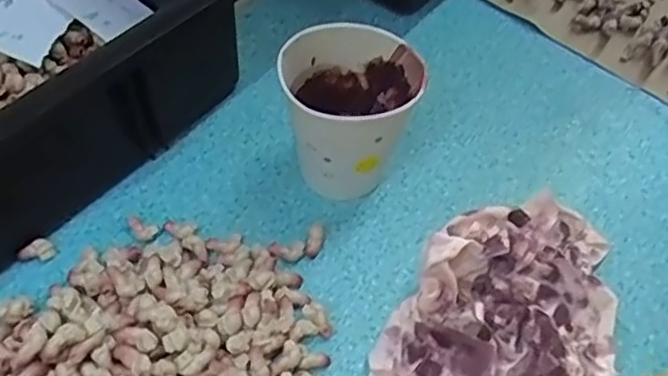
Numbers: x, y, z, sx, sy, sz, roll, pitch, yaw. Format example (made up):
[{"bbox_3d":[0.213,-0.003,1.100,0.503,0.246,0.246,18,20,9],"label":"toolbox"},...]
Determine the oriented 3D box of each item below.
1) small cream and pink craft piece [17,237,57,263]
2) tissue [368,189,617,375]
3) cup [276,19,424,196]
[{"bbox_3d":[-0.160,0.035,0.348,0.017,0.009,0.011,-34,65,-23],"label":"small cream and pink craft piece"},{"bbox_3d":[0.088,0.075,0.316,0.110,0.041,0.178,29,59,15],"label":"tissue"},{"bbox_3d":[0.008,-0.041,0.364,0.073,0.084,0.073,-10,58,-10],"label":"cup"}]

